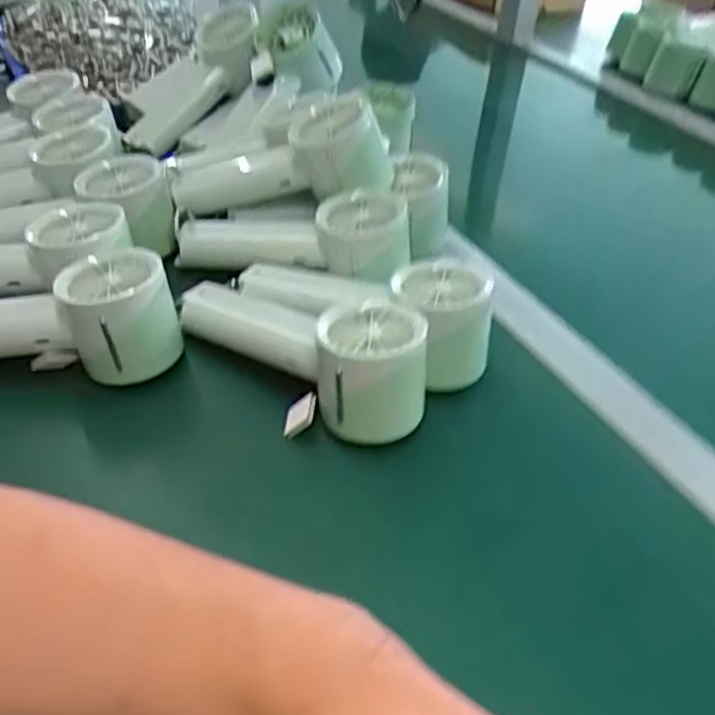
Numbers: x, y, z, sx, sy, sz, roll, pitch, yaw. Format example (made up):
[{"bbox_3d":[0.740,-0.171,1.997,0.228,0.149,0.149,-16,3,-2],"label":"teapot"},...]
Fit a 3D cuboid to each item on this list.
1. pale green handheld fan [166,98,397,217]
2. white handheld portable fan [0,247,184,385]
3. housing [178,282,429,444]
[{"bbox_3d":[-0.060,-0.139,0.521,0.168,0.065,0.065,-4,35,29],"label":"pale green handheld fan"},{"bbox_3d":[-0.207,-0.026,0.426,0.190,0.067,0.060,4,40,1],"label":"white handheld portable fan"},{"bbox_3d":[-0.033,-0.019,0.424,0.169,0.058,0.062,31,47,28],"label":"housing"}]

